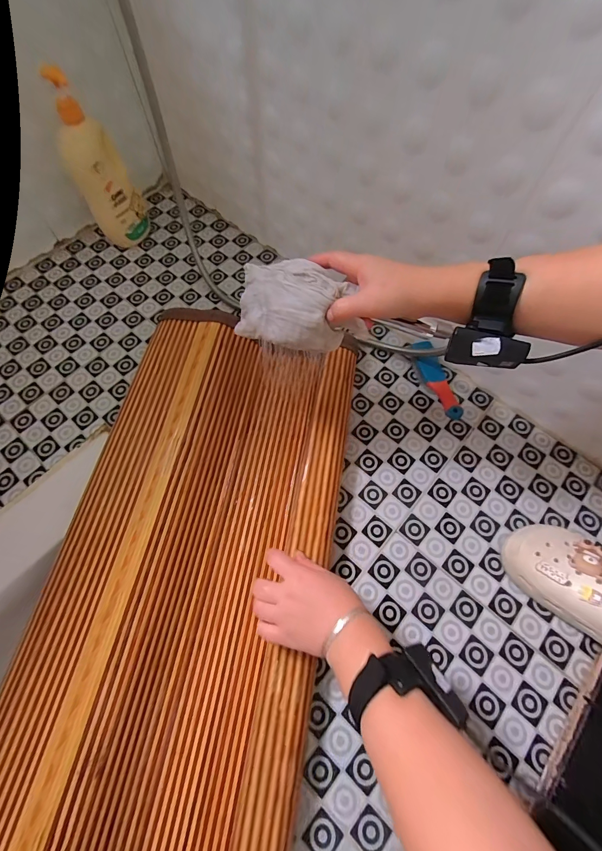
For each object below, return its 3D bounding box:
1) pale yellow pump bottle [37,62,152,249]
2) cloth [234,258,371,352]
[{"bbox_3d":[-0.385,-0.485,0.652,0.061,0.273,0.093,18,67,8],"label":"pale yellow pump bottle"},{"bbox_3d":[0.004,-0.135,0.384,0.145,0.051,0.092,9,66,4],"label":"cloth"}]

